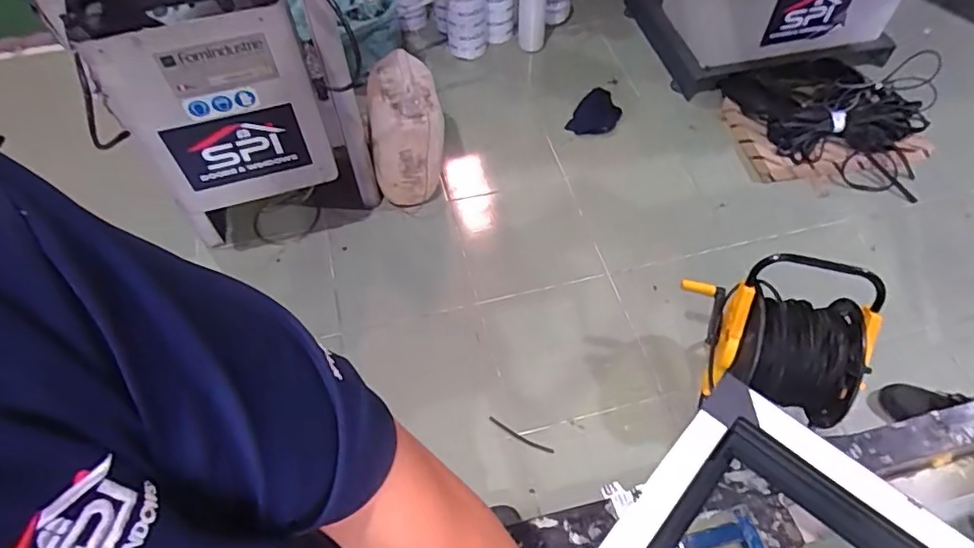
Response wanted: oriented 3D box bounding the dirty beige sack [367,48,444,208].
[{"bbox_3d":[-0.247,-0.438,1.815,0.218,0.381,0.289,-7,57,-5],"label":"dirty beige sack"}]

